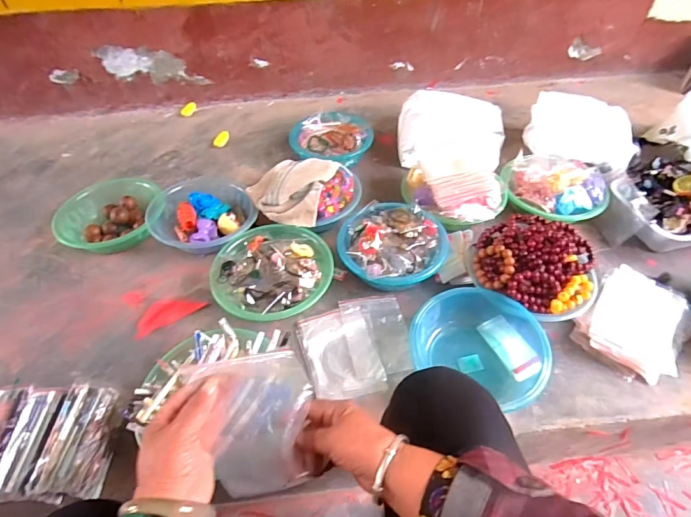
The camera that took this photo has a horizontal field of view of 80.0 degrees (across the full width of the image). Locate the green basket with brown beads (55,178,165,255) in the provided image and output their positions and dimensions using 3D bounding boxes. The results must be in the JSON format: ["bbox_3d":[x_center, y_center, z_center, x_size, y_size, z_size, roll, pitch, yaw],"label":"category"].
[{"bbox_3d":[-0.551,-0.101,0.973,0.223,0.079,0.204,-21,50,-17],"label":"green basket with brown beads"}]

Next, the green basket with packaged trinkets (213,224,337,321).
[{"bbox_3d":[-0.148,0.027,0.836,0.226,0.082,0.211,-1,47,1],"label":"green basket with packaged trinkets"}]

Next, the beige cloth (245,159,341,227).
[{"bbox_3d":[-0.131,-0.170,0.948,0.187,0.057,0.208,12,49,12],"label":"beige cloth"}]

